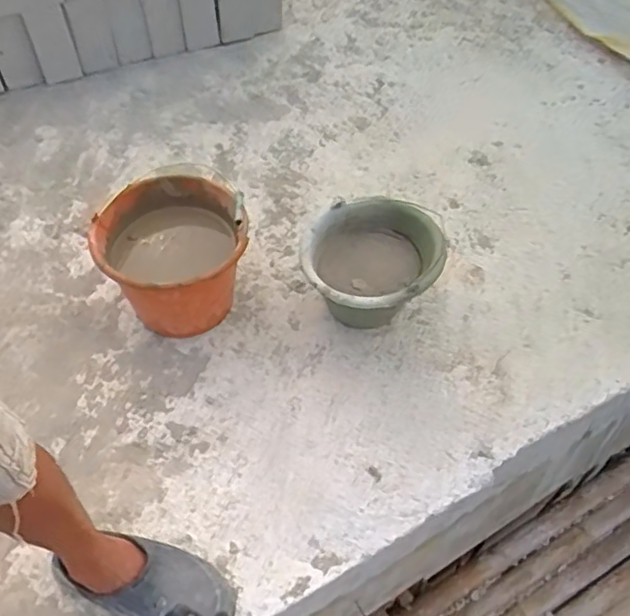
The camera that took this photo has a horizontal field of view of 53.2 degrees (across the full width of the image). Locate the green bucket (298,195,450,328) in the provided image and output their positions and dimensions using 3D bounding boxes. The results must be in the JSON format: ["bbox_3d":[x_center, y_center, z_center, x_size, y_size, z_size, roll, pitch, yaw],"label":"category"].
[{"bbox_3d":[0.101,-0.065,1.192,0.224,0.188,0.241,1,52,-2],"label":"green bucket"}]

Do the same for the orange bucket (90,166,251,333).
[{"bbox_3d":[-0.260,-0.096,1.185,0.258,0.190,0.270,1,52,-2],"label":"orange bucket"}]

